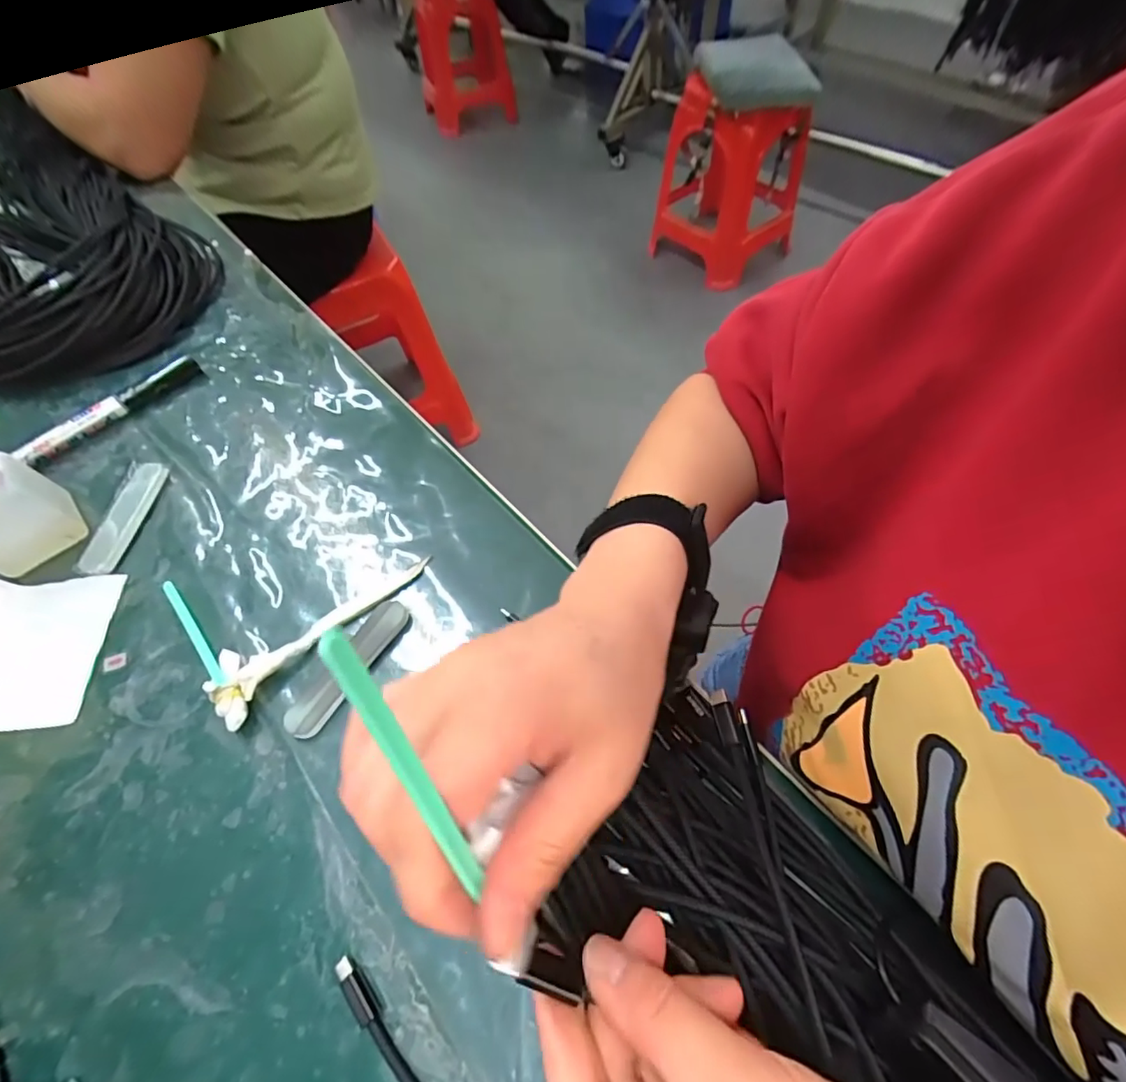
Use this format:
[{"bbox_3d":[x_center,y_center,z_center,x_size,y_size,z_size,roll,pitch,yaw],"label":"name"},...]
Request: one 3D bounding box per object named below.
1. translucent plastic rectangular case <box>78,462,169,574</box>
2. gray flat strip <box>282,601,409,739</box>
[{"bbox_3d":[-0.298,-0.017,0.365,0.024,0.008,0.087,4,59,7],"label":"translucent plastic rectangular case"},{"bbox_3d":[-0.119,0.070,0.301,0.020,0.004,0.086,29,64,19],"label":"gray flat strip"}]

